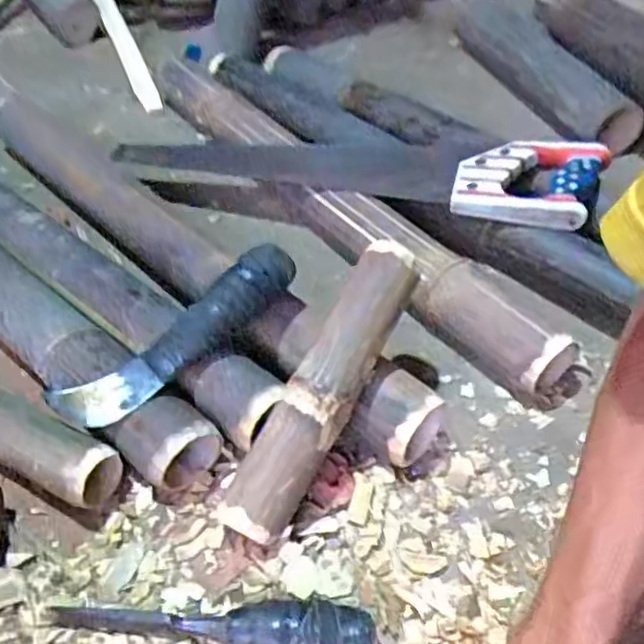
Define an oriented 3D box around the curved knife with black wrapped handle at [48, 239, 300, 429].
[{"bbox_3d":[-0.108,0.009,0.509,0.210,0.036,0.054,-39,56,-14],"label":"curved knife with black wrapped handle"}]

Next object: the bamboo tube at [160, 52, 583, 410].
[{"bbox_3d":[-0.003,-0.140,0.735,0.085,0.068,0.659,-27,52,-27],"label":"bamboo tube"}]

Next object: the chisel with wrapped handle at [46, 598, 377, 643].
[{"bbox_3d":[-0.068,0.189,0.411,0.198,0.036,0.034,5,44,2],"label":"chisel with wrapped handle"}]

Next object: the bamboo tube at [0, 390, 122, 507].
[{"bbox_3d":[-0.254,0.077,0.511,0.233,0.049,0.049,21,47,18],"label":"bamboo tube"}]

